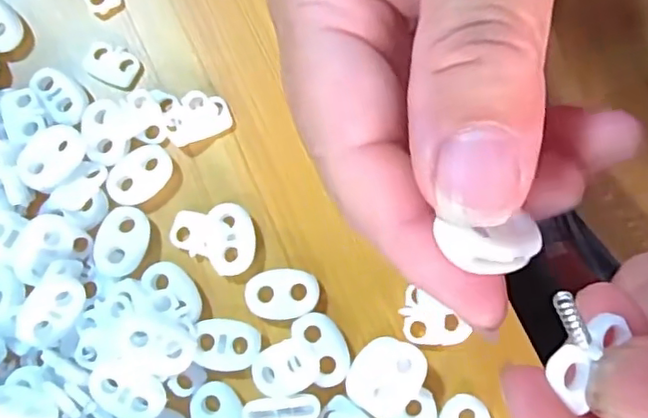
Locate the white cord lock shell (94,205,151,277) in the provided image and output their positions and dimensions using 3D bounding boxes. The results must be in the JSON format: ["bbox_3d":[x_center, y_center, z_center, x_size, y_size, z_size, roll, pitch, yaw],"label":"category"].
[{"bbox_3d":[-0.064,0.010,0.187,0.016,0.004,0.022,11,80,5],"label":"white cord lock shell"}]

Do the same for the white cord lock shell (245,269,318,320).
[{"bbox_3d":[-0.013,0.026,0.186,0.022,0.004,0.015,-2,79,3],"label":"white cord lock shell"}]

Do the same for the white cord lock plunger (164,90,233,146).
[{"bbox_3d":[-0.042,-0.031,0.198,0.021,0.004,0.016,-24,79,-2],"label":"white cord lock plunger"}]

